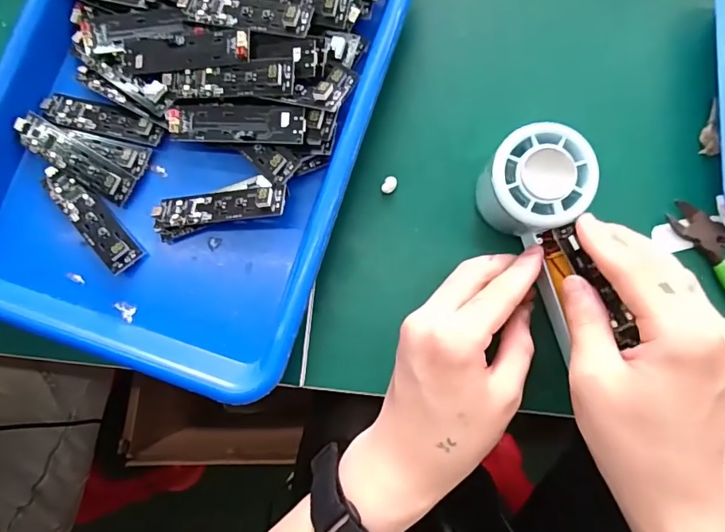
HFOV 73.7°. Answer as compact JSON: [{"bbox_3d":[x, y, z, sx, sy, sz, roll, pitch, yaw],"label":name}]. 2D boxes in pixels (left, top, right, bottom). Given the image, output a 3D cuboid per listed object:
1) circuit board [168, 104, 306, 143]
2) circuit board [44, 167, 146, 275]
[{"bbox_3d":[-0.083,-0.094,0.318,0.094,0.007,0.025,6,89,10],"label":"circuit board"},{"bbox_3d":[-0.186,-0.034,0.327,0.023,0.012,0.089,-42,80,-4],"label":"circuit board"}]

